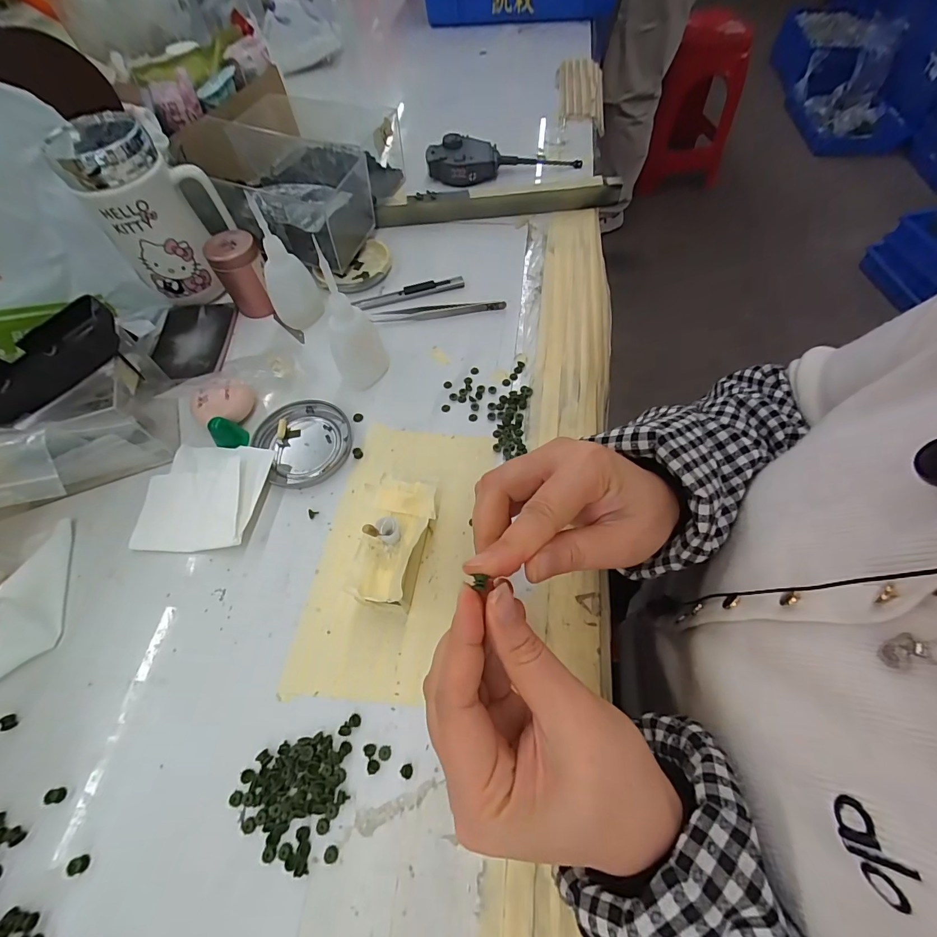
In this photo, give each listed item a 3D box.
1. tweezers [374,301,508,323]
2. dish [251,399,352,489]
[{"bbox_3d":[-0.029,-0.154,0.401,0.127,0.008,0.013,-3,62,1],"label":"tweezers"},{"bbox_3d":[-0.133,-0.023,0.341,0.072,0.011,0.078,-1,62,2],"label":"dish"}]

